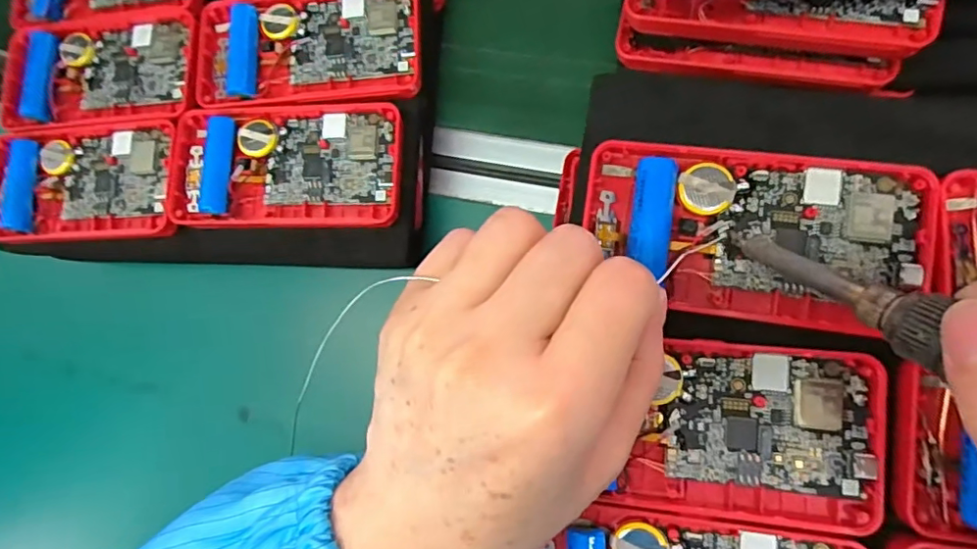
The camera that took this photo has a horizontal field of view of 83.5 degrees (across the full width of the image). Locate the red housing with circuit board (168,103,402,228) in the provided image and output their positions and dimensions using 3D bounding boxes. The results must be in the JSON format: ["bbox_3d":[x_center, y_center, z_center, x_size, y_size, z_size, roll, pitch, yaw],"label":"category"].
[{"bbox_3d":[-0.103,-0.056,0.278,0.119,0.012,0.063,-1,82,11],"label":"red housing with circuit board"}]

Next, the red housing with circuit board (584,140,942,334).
[{"bbox_3d":[0.096,-0.015,0.203,0.119,0.010,0.061,7,85,9],"label":"red housing with circuit board"}]

